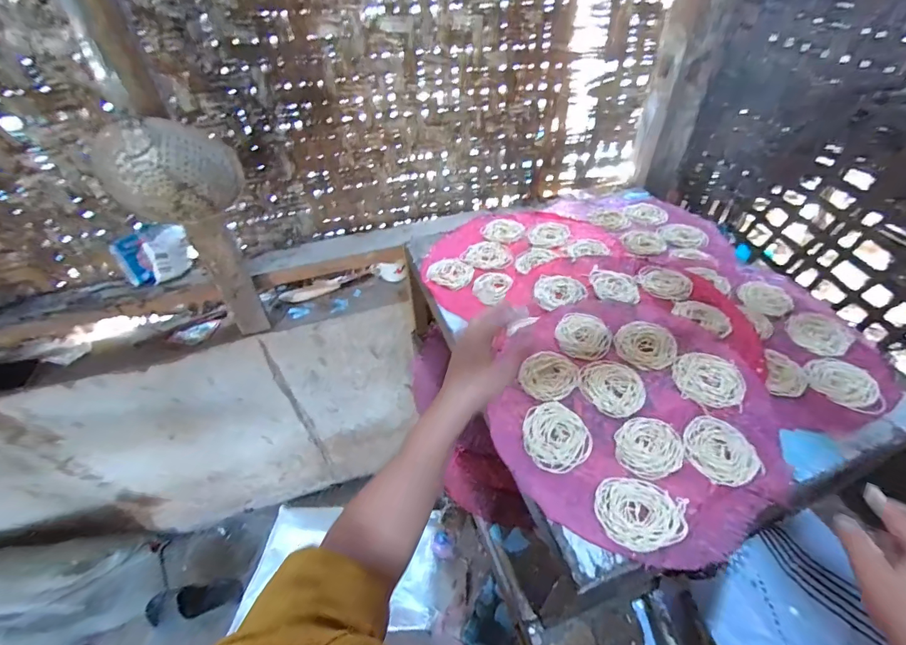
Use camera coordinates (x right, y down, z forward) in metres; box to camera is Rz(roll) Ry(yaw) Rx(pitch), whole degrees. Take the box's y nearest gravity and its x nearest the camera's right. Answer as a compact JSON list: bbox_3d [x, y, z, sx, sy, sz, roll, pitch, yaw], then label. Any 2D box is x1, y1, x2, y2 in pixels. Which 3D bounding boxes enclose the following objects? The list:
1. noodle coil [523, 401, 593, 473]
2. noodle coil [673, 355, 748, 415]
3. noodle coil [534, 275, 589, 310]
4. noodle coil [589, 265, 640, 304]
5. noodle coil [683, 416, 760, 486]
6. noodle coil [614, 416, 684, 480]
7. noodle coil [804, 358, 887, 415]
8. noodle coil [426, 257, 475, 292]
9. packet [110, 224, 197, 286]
[{"bbox_3d":[0.119,0.131,0.484,0.075,0.008,0.079,-1,46,1],"label":"noodle coil"},{"bbox_3d":[0.322,0.071,0.521,0.081,0.010,0.074,-1,46,1],"label":"noodle coil"},{"bbox_3d":[0.162,-0.052,0.657,0.086,0.008,0.073,-20,48,-17],"label":"noodle coil"},{"bbox_3d":[0.256,-0.061,0.659,0.074,0.004,0.073,12,47,14],"label":"noodle coil"},{"bbox_3d":[0.297,0.141,0.464,0.070,0.005,0.074,-1,46,1],"label":"noodle coil"},{"bbox_3d":[0.221,0.139,0.467,0.076,0.004,0.066,-32,53,-26],"label":"noodle coil"},{"bbox_3d":[0.498,0.078,0.527,0.083,0.018,0.058,33,55,29],"label":"noodle coil"},{"bbox_3d":[-0.003,-0.084,0.706,0.078,0.010,0.068,27,52,25],"label":"noodle coil"},{"bbox_3d":[-0.588,-0.134,0.827,0.073,0.094,0.109,19,49,19],"label":"packet"}]

